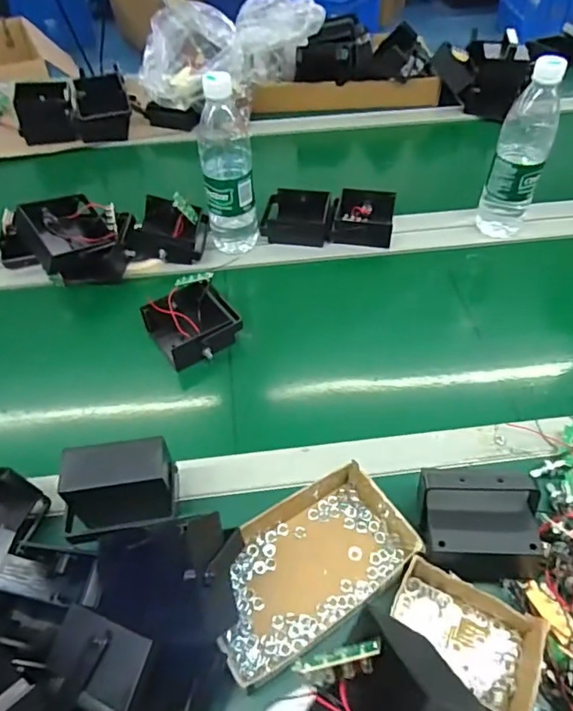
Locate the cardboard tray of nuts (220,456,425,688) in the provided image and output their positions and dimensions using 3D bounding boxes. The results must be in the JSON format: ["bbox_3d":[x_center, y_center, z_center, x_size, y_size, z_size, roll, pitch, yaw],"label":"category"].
[{"bbox_3d":[0.016,0.174,0.443,0.179,0.033,0.113,-27,54,-20],"label":"cardboard tray of nuts"}]

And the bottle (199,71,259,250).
[{"bbox_3d":[-0.076,-0.236,0.670,0.066,0.222,0.059,-7,49,-4],"label":"bottle"}]

